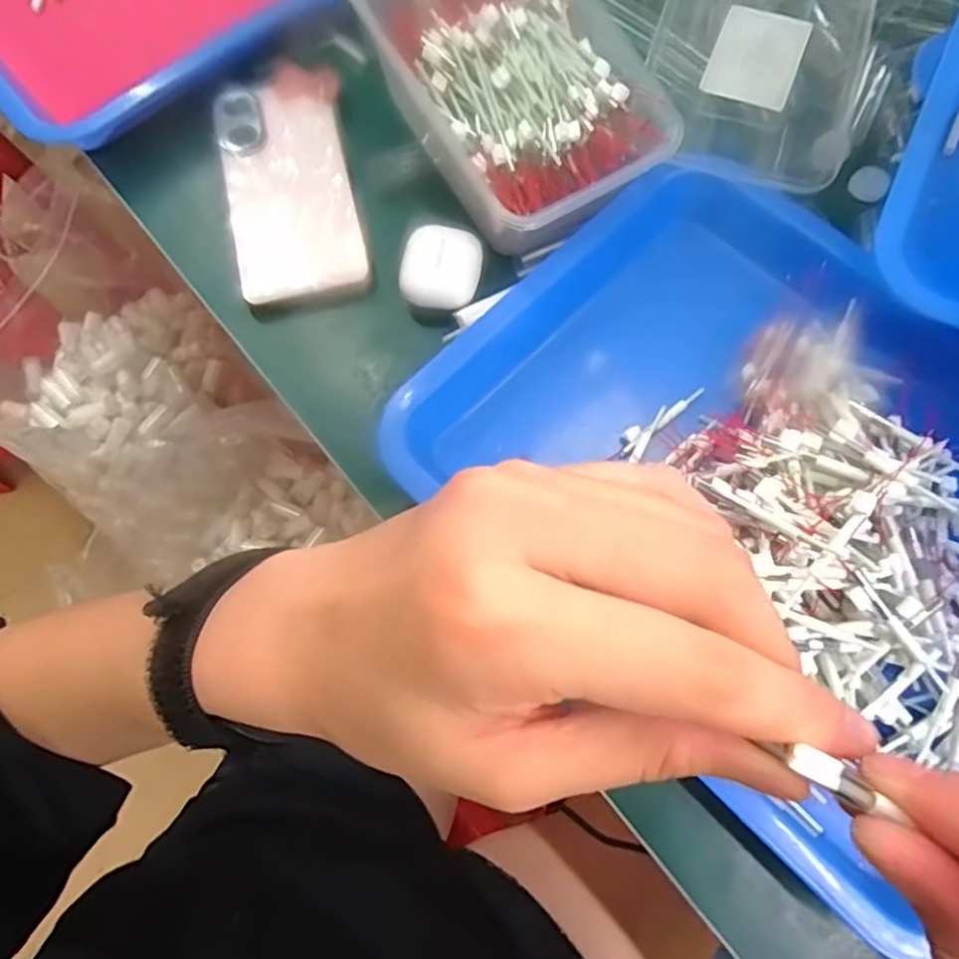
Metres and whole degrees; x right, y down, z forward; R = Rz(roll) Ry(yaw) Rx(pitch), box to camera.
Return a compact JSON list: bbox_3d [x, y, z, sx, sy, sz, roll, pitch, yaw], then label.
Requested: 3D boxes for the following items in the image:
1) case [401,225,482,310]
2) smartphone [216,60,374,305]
[{"bbox_3d":[-0.022,-0.121,0.367,0.042,0.021,0.050,6,72,4],"label":"case"},{"bbox_3d":[-0.122,-0.192,0.404,0.079,0.009,0.183,-12,71,-1],"label":"smartphone"}]

